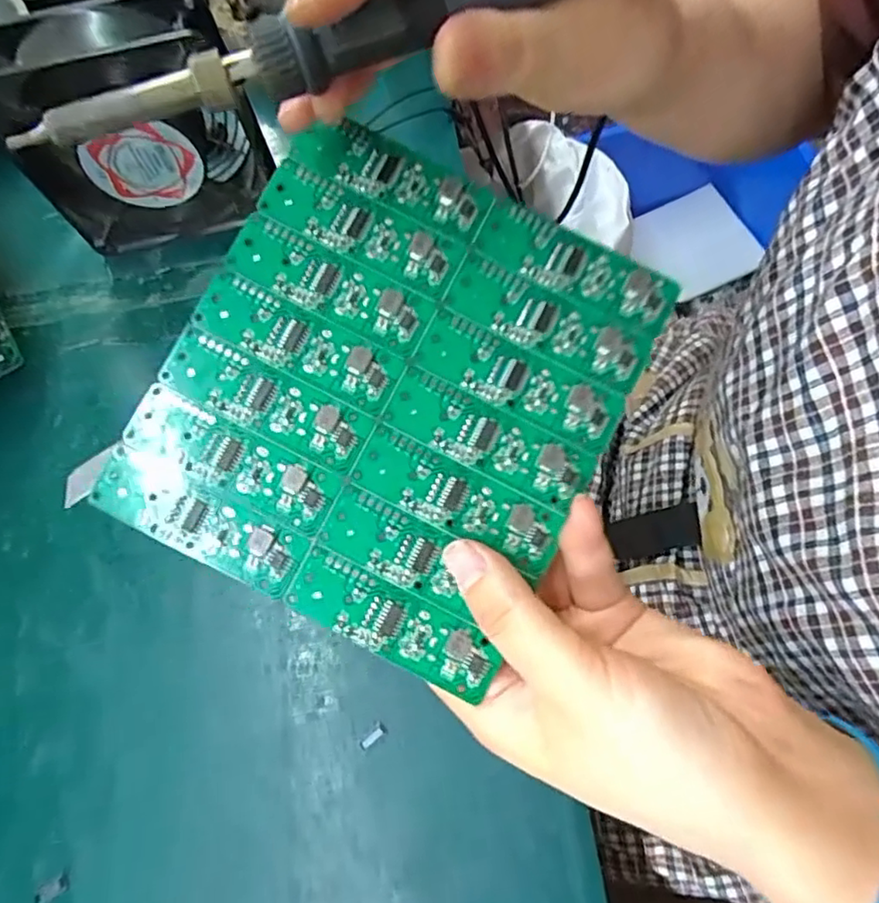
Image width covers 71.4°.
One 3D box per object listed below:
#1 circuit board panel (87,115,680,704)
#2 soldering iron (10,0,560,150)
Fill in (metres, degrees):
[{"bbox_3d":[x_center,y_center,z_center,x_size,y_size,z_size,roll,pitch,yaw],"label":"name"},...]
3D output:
[{"bbox_3d":[-0.015,-0.019,0.197,0.134,0.004,0.146,28,84,1],"label":"circuit board panel"},{"bbox_3d":[-0.007,-0.114,0.156,0.202,0.021,0.014,-22,72,-5],"label":"soldering iron"}]

